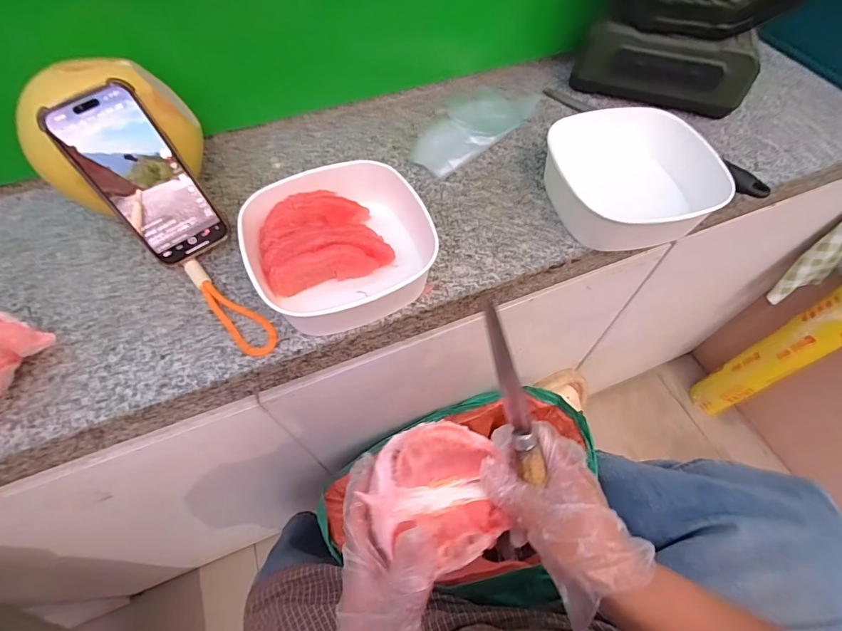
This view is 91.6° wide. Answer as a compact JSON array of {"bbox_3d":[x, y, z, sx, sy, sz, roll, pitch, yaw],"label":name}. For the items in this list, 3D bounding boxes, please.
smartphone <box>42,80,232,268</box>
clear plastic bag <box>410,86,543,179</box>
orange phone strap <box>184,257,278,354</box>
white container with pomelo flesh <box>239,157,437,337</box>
[{"bbox_3d":[-0.240,-0.116,0.360,0.067,0.145,0.006,-32,40,-11],"label":"smartphone"},{"bbox_3d":[0.064,-0.242,0.512,0.095,0.019,0.197,31,64,16],"label":"clear plastic bag"},{"bbox_3d":[-0.177,-0.011,0.381,0.032,0.011,0.125,-37,67,-20],"label":"orange phone strap"},{"bbox_3d":[-0.075,-0.072,0.389,0.168,0.052,0.157,-19,62,-12],"label":"white container with pomelo flesh"}]

